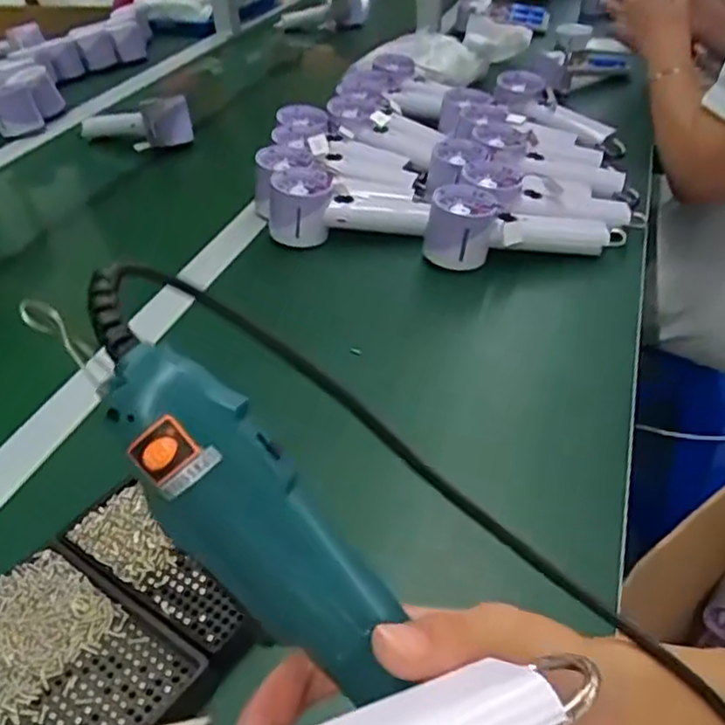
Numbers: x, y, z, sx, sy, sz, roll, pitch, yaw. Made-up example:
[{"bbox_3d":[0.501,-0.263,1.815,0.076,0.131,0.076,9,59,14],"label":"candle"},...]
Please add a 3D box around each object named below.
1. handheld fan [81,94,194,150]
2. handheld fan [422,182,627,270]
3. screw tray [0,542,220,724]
[{"bbox_3d":[-0.323,-0.342,0.982,0.178,0.067,0.041,13,41,21],"label":"handheld fan"},{"bbox_3d":[0.161,-0.132,0.713,0.204,0.064,0.066,2,36,-13],"label":"handheld fan"},{"bbox_3d":[-0.157,0.158,0.368,0.139,0.023,0.086,21,45,29],"label":"screw tray"}]

